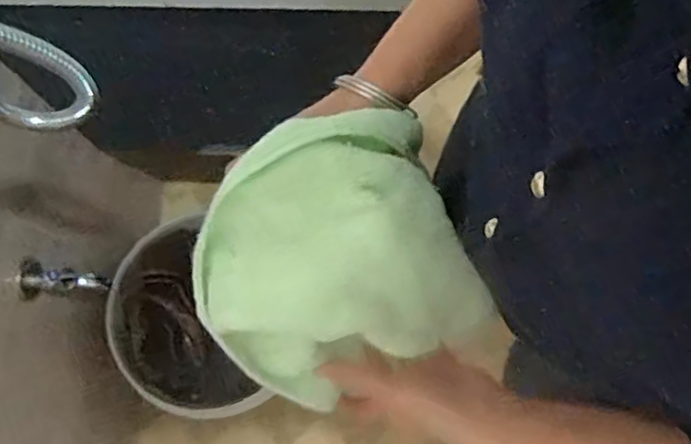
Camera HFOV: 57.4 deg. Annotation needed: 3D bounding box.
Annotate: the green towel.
[{"bbox_3d":[-0.010,0.029,0.410,0.167,0.108,0.148,-27,77,-5],"label":"green towel"}]

